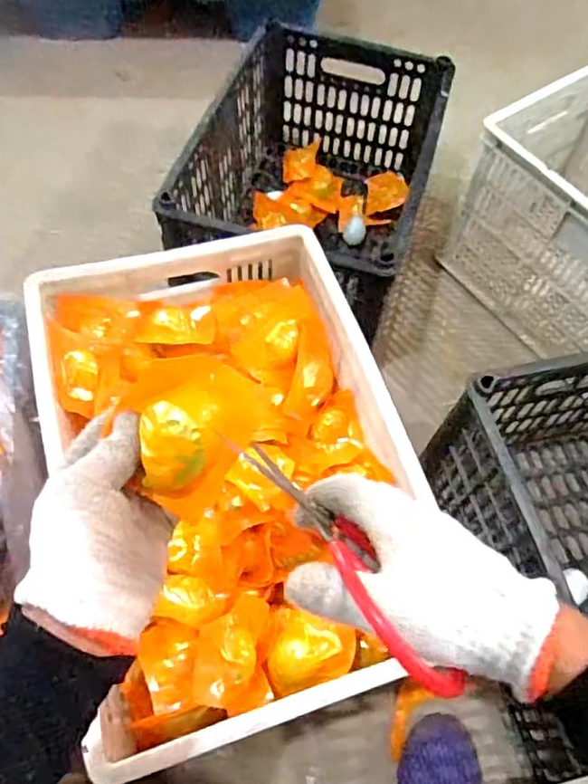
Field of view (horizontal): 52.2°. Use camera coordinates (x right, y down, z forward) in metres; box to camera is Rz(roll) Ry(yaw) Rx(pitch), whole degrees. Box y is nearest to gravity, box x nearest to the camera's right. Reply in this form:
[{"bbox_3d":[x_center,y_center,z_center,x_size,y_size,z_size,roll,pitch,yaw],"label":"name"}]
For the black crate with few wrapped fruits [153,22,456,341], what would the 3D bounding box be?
[{"bbox_3d":[0.036,-0.305,0.912,0.312,0.227,0.438,17,61,6],"label":"black crate with few wrapped fruits"}]

